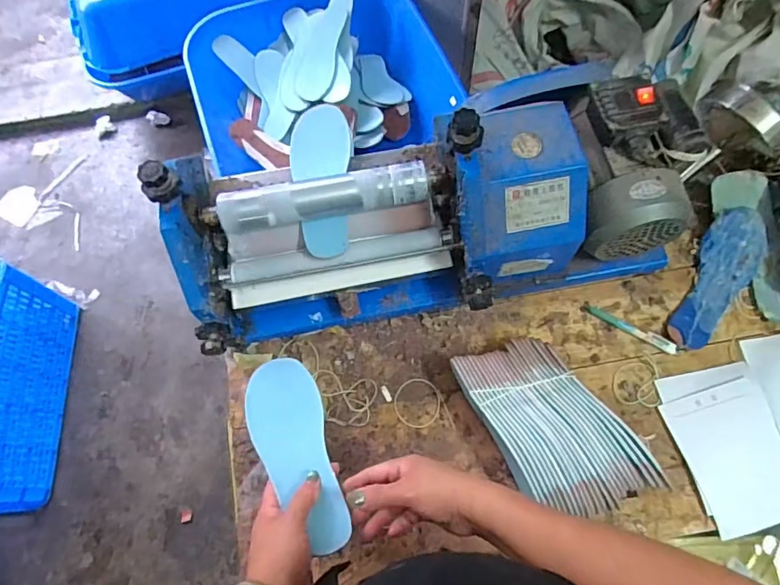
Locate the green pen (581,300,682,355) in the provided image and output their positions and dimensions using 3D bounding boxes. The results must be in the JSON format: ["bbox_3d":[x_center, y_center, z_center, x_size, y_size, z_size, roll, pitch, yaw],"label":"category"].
[{"bbox_3d":[0.352,0.053,0.746,0.146,0.015,0.018,28,72,13],"label":"green pen"}]

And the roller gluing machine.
[{"bbox_3d":[0.059,-0.096,0.672,0.628,0.220,0.238,-9,68,-1],"label":"roller gluing machine"}]

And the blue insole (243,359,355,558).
[{"bbox_3d":[-0.101,0.161,0.533,0.078,0.008,0.216,-7,48,-18],"label":"blue insole"}]

